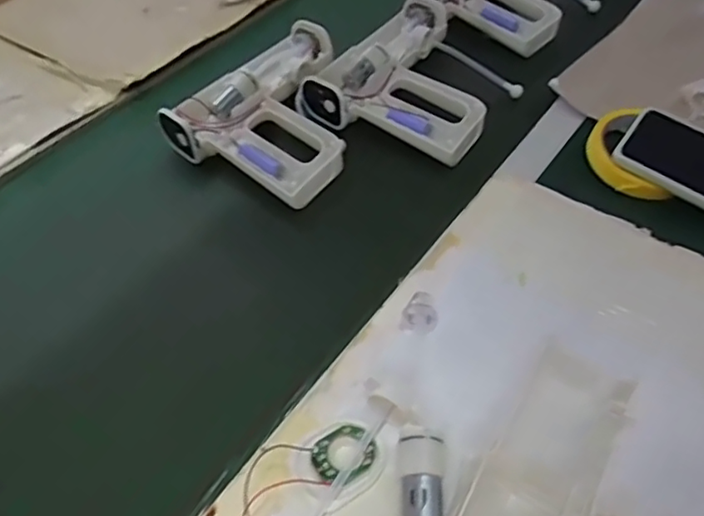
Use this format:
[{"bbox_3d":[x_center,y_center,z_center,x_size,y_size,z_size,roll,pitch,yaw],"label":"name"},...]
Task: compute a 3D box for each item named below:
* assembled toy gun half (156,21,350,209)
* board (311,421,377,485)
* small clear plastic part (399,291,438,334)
[{"bbox_3d":[-0.064,-0.163,0.620,0.184,0.042,0.218,26,55,26],"label":"assembled toy gun half"},{"bbox_3d":[-0.005,0.121,0.370,0.040,0.005,0.033,-28,51,-19],"label":"board"},{"bbox_3d":[0.049,0.038,0.426,0.025,0.018,0.026,4,48,9],"label":"small clear plastic part"}]

